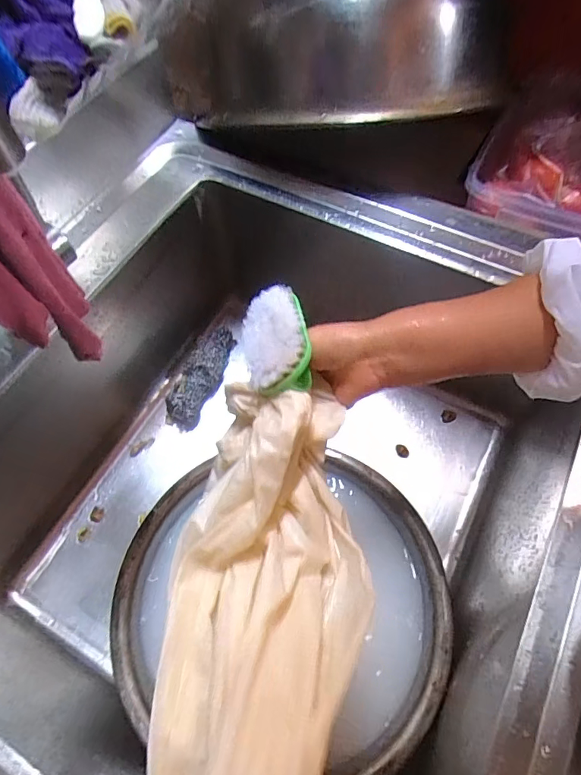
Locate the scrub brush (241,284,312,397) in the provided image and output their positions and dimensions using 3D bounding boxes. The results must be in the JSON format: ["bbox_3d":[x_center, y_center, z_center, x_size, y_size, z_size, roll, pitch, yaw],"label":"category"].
[{"bbox_3d":[-0.014,-0.042,0.372,0.050,0.040,0.125,-9,42,-3],"label":"scrub brush"}]

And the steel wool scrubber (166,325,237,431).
[{"bbox_3d":[-0.136,-0.022,0.706,0.063,0.042,0.176,23,64,14],"label":"steel wool scrubber"}]

